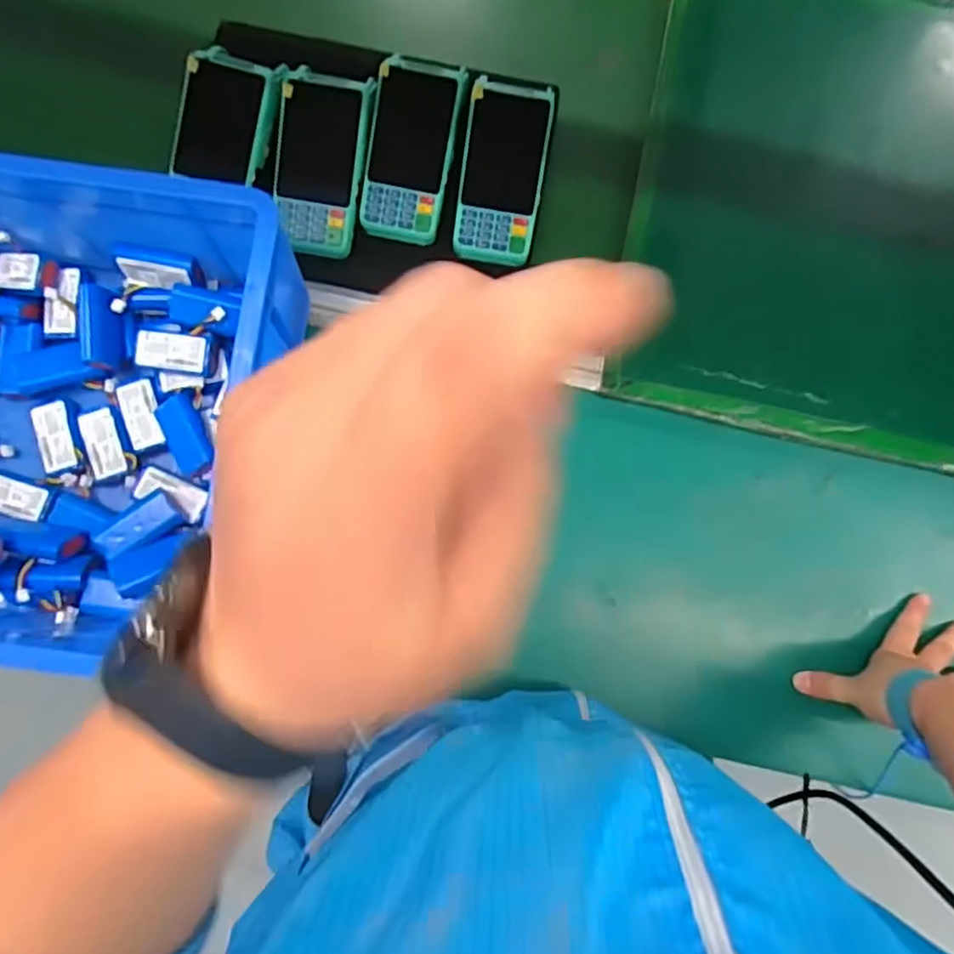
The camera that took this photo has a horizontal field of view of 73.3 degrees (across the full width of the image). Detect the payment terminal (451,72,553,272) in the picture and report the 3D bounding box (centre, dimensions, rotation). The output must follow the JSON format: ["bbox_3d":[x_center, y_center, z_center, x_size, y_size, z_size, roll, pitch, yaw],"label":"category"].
[{"bbox_3d":[0.024,-0.279,0.593,0.074,0.017,0.154,9,102,0],"label":"payment terminal"}]

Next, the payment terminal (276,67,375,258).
[{"bbox_3d":[-0.148,-0.286,0.594,0.081,0.028,0.153,9,97,-10],"label":"payment terminal"}]

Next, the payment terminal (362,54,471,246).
[{"bbox_3d":[-0.059,-0.307,0.602,0.074,0.027,0.164,11,97,0],"label":"payment terminal"}]

